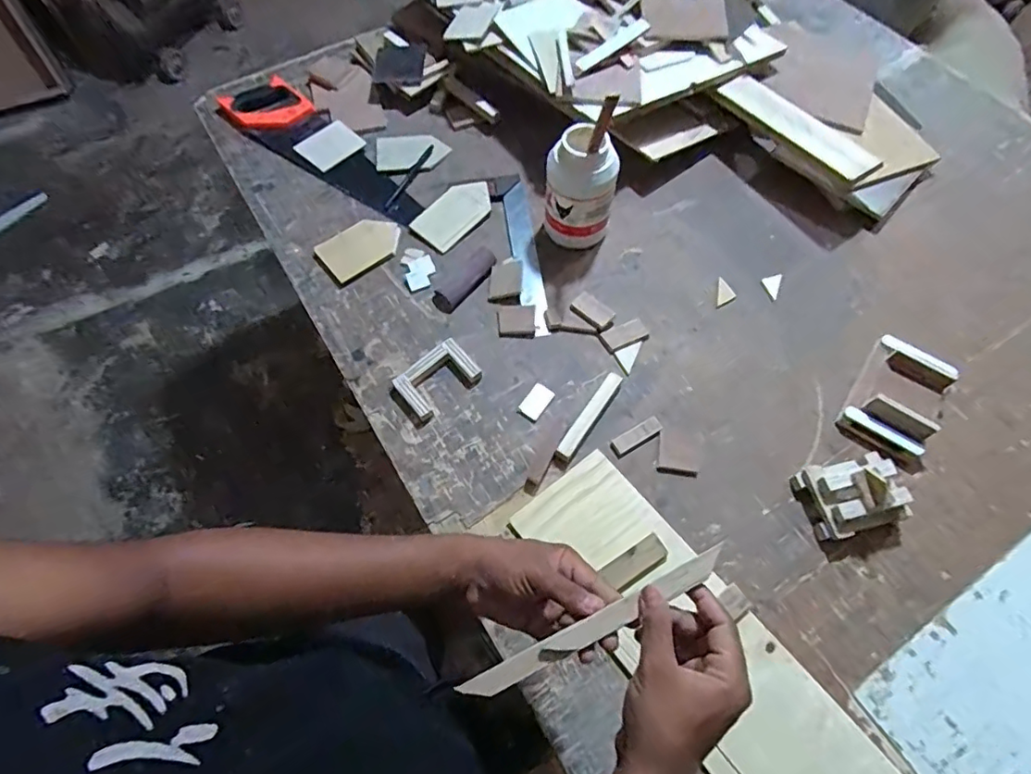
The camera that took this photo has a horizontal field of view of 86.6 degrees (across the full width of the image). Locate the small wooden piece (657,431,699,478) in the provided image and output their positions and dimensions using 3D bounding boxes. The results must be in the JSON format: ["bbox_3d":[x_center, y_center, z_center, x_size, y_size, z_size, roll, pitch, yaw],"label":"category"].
[{"bbox_3d":[0.204,0.084,0.681,0.050,0.005,0.053,8,65,5],"label":"small wooden piece"}]

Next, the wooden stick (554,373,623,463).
[{"bbox_3d":[0.094,0.036,0.695,0.021,0.013,0.139,31,69,15],"label":"wooden stick"}]

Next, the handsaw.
[{"bbox_3d":[-0.337,-0.415,0.934,0.448,0.028,0.124,37,71,17],"label":"handsaw"}]

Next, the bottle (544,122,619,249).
[{"bbox_3d":[0.091,-0.278,0.774,0.099,0.165,0.078,3,64,3],"label":"bottle"}]

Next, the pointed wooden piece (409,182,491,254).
[{"bbox_3d":[-0.095,-0.274,0.864,0.081,0.012,0.136,37,70,17],"label":"pointed wooden piece"}]

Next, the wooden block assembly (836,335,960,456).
[{"bbox_3d":[0.491,0.006,0.692,0.100,0.052,0.150,33,69,16],"label":"wooden block assembly"}]

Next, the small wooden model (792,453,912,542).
[{"bbox_3d":[0.388,0.123,0.627,0.094,0.058,0.088,-14,65,-5],"label":"small wooden model"}]

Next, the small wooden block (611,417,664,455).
[{"bbox_3d":[0.155,0.060,0.694,0.063,0.008,0.021,-27,67,-11],"label":"small wooden block"}]

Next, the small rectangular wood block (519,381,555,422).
[{"bbox_3d":[0.029,0.018,0.717,0.030,0.004,0.047,33,70,16],"label":"small rectangular wood block"}]

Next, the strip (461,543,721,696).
[{"bbox_3d":[0.059,0.189,0.428,0.225,0.010,0.018,-31,66,5],"label":"strip"}]

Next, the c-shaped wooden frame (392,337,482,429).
[{"bbox_3d":[-0.104,-0.008,0.723,0.110,0.023,0.069,-39,69,-16],"label":"c-shaped wooden frame"}]

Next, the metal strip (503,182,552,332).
[{"bbox_3d":[0.013,-0.203,0.825,0.039,0.009,0.289,-8,64,-2],"label":"metal strip"}]

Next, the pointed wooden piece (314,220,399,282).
[{"bbox_3d":[-0.235,-0.215,0.838,0.121,0.013,0.080,-33,68,-14],"label":"pointed wooden piece"}]

